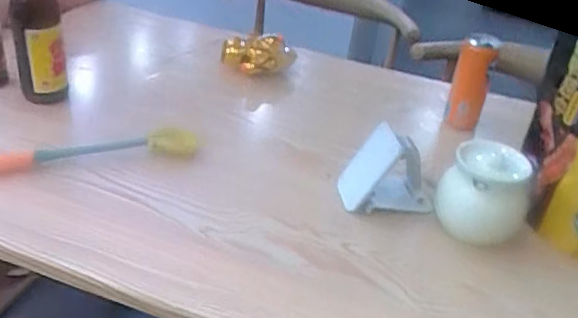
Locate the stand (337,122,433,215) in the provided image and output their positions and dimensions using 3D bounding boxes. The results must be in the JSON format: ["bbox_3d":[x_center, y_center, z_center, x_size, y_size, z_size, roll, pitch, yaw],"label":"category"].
[{"bbox_3d":[0.127,0.009,0.754,0.111,0.101,0.072,0,35,-12],"label":"stand"}]

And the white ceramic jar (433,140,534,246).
[{"bbox_3d":[0.244,0.036,0.725,0.102,0.119,0.104,5,34,-3],"label":"white ceramic jar"}]

